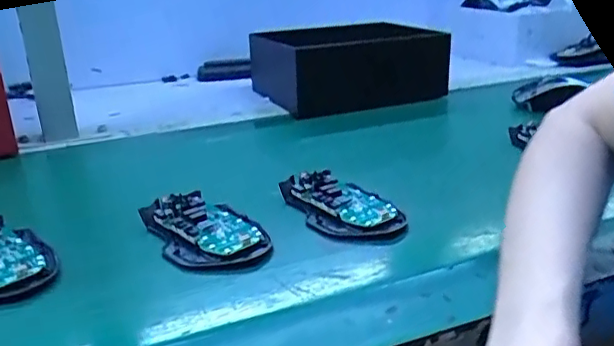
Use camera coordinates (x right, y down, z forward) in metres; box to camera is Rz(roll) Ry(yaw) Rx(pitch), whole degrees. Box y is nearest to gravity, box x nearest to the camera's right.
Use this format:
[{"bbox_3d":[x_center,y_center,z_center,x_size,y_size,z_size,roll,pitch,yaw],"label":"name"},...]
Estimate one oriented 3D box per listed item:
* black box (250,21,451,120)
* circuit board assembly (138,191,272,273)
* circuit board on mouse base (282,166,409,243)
[{"bbox_3d":[0.058,-0.154,0.794,0.237,0.096,0.156,-10,24,-23],"label":"black box"},{"bbox_3d":[-0.074,0.042,0.429,0.067,0.023,0.105,-13,26,-31],"label":"circuit board assembly"},{"bbox_3d":[0.028,0.024,0.467,0.064,0.020,0.106,-12,25,-28],"label":"circuit board on mouse base"}]

